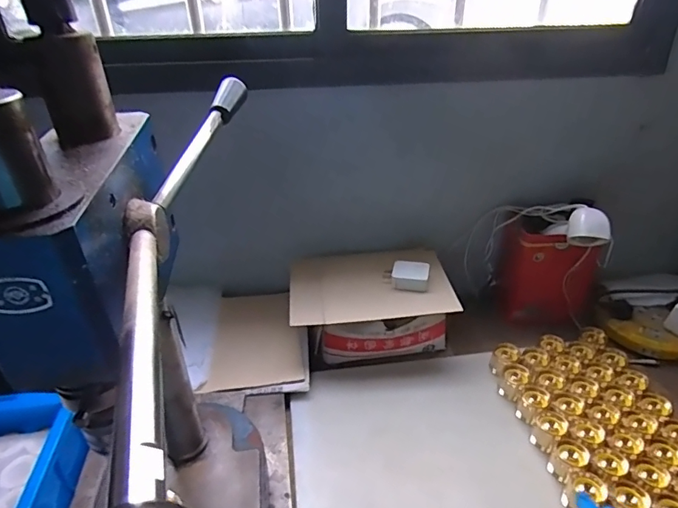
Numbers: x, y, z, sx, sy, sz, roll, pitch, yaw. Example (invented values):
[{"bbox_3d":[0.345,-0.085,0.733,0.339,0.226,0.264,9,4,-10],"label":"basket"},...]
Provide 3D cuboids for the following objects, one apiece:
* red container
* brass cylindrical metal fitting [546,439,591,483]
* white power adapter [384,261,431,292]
[{"bbox_3d":[0.343,0.033,0.778,0.159,0.157,0.076,15,37,25],"label":"red container"},{"bbox_3d":[0.283,0.258,0.573,0.037,0.038,0.041,23,41,34],"label":"brass cylindrical metal fitting"},{"bbox_3d":[0.107,0.035,0.728,0.067,0.030,0.043,8,35,16],"label":"white power adapter"}]

